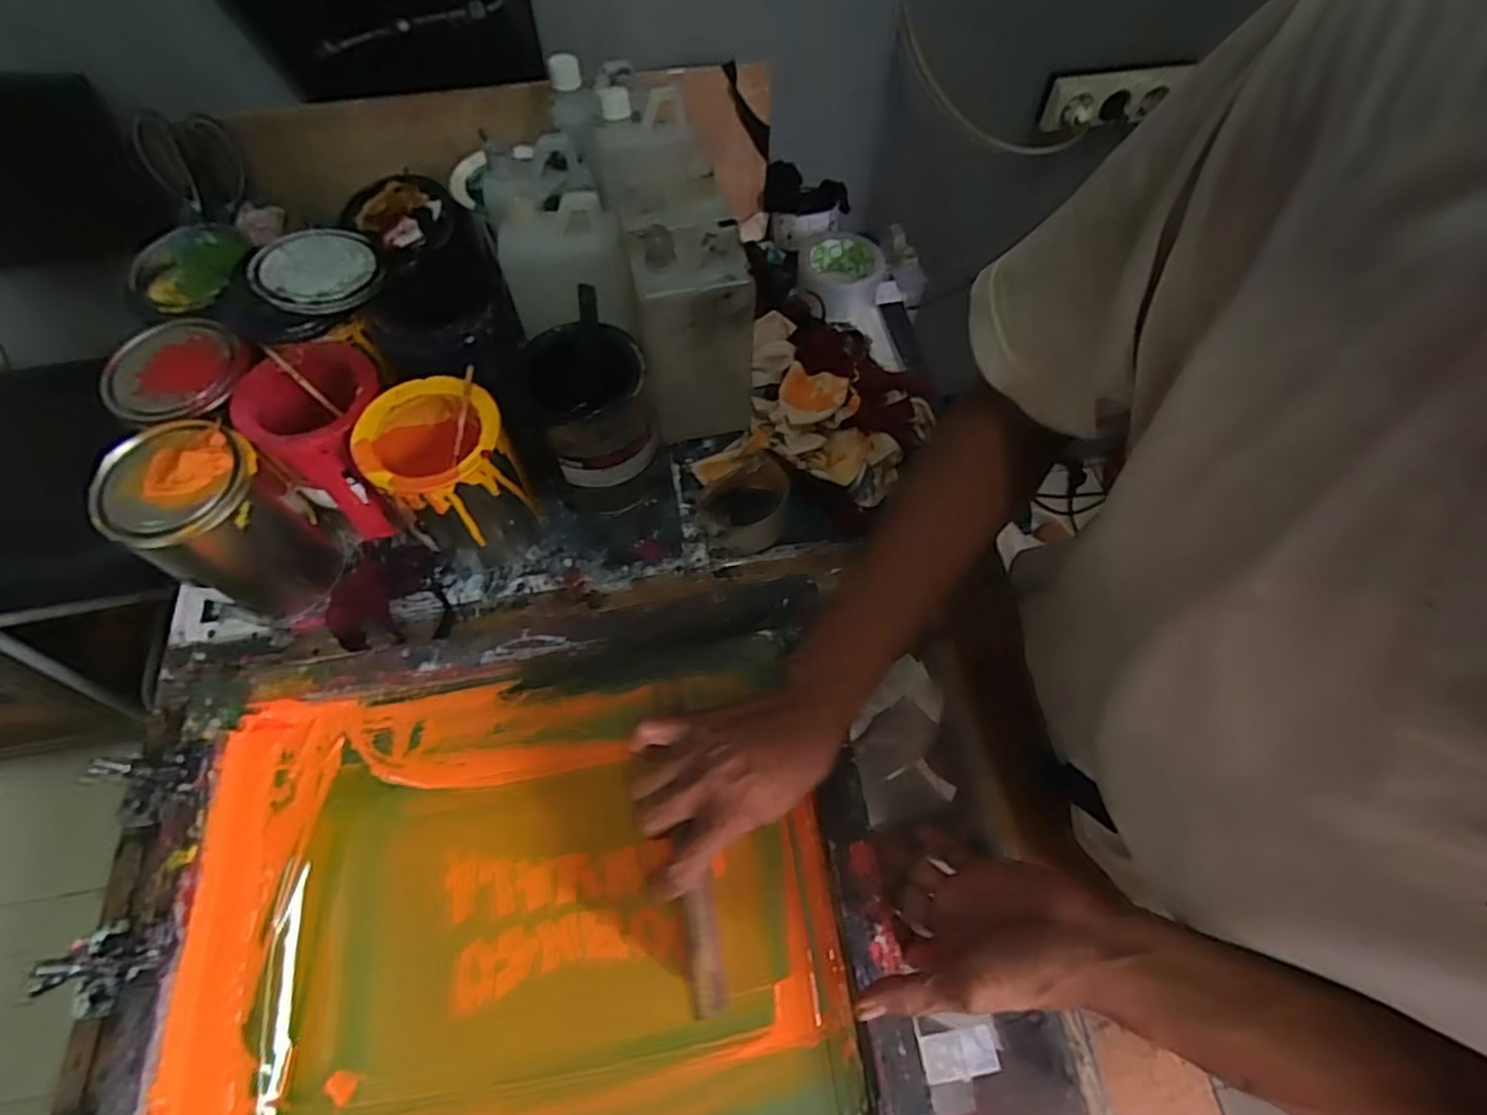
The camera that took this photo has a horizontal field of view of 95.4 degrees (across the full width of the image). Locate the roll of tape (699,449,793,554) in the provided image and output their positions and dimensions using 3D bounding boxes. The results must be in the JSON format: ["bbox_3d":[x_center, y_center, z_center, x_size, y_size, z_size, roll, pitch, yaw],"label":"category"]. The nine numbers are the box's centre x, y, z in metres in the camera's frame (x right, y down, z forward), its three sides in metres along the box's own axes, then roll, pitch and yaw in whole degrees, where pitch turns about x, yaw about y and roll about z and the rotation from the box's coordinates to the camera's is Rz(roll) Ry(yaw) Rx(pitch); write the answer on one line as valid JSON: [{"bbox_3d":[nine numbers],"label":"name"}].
[{"bbox_3d":[0.007,-0.049,0.643,0.074,0.055,0.090,29,65,13],"label":"roll of tape"}]

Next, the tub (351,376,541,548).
[{"bbox_3d":[-0.248,-0.066,0.582,0.106,0.137,0.104,0,62,-1],"label":"tub"}]

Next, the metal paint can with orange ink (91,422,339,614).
[{"bbox_3d":[-0.423,-0.024,0.555,0.103,0.153,0.104,0,62,-1],"label":"metal paint can with orange ink"}]

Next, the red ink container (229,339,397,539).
[{"bbox_3d":[-0.352,-0.099,0.599,0.098,0.136,0.111,-40,67,-16],"label":"red ink container"}]

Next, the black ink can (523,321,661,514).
[{"bbox_3d":[-0.134,-0.116,0.625,0.097,0.155,0.105,0,62,-1],"label":"black ink can"}]

